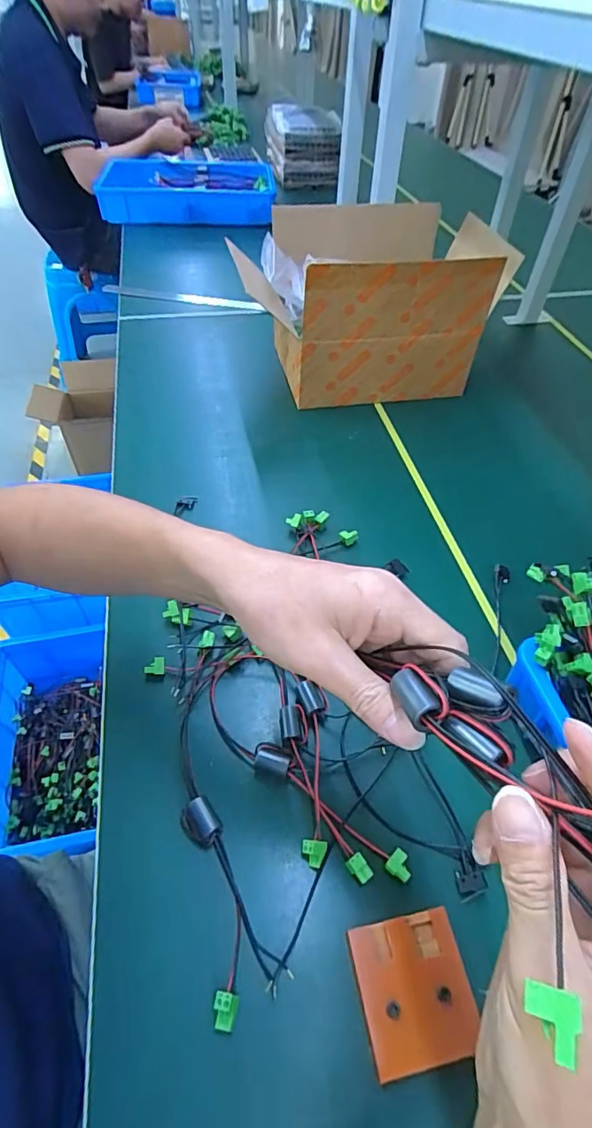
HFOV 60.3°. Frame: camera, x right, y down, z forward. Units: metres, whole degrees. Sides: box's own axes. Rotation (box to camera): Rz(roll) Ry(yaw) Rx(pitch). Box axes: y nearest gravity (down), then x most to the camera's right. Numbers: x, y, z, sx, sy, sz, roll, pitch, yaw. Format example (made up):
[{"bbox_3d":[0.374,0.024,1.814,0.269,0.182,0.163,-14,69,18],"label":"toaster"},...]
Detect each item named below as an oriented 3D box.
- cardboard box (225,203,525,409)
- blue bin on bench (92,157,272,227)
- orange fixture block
[{"bbox_3d":[0.119,-0.408,0.795,0.352,0.197,0.271,-9,51,-10],"label":"cardboard box"},{"bbox_3d":[-0.277,-1.004,1.381,0.449,0.095,0.295,4,50,1],"label":"blue bin on bench"},{"bbox_3d":[0.078,0.281,0.337,0.071,0.012,0.076,-8,50,-9],"label":"orange fixture block"}]

